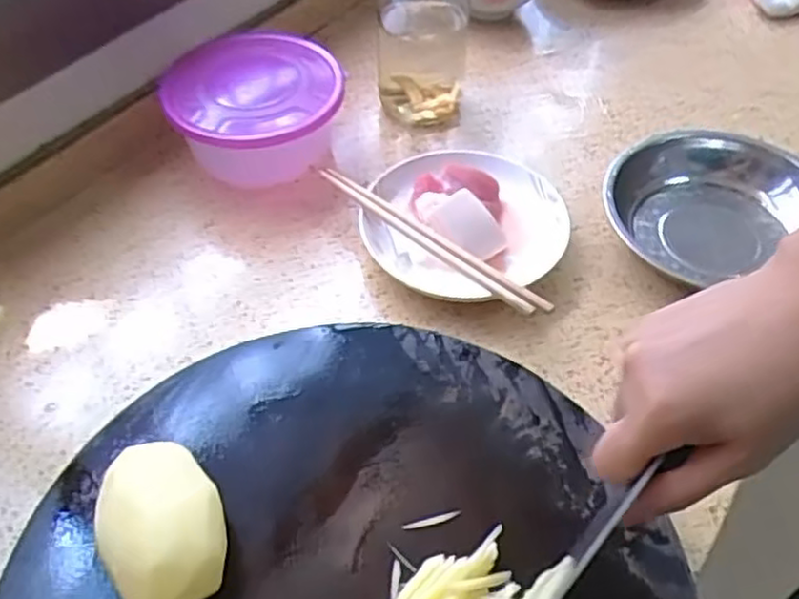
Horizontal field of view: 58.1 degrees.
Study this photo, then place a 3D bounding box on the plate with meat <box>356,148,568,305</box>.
[{"bbox_3d":[0.056,-0.070,0.616,0.154,0.040,0.171,37,59,26],"label":"plate with meat"}]

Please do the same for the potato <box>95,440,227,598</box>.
[{"bbox_3d":[-0.129,0.120,0.390,0.061,0.047,0.098,-26,55,-20],"label":"potato"}]

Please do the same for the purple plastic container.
[{"bbox_3d":[-0.128,-0.170,0.666,0.146,0.089,0.147,1,50,1],"label":"purple plastic container"}]

